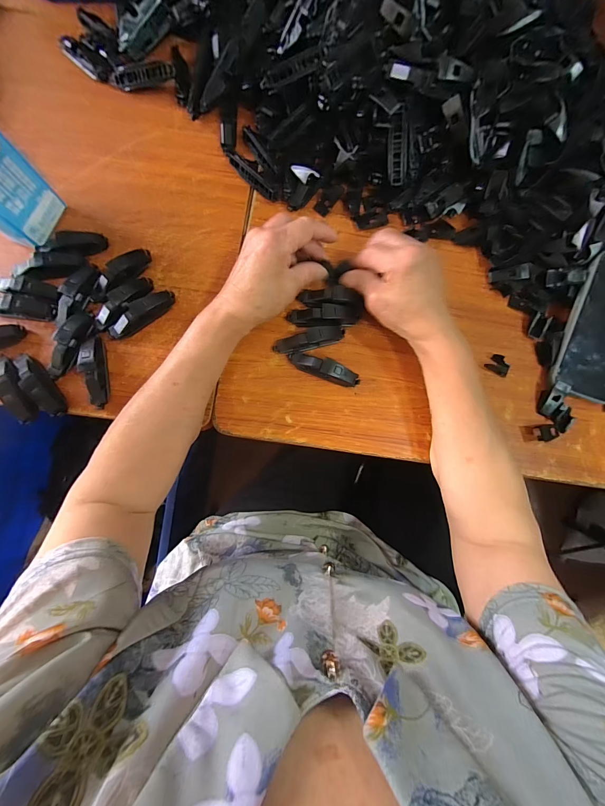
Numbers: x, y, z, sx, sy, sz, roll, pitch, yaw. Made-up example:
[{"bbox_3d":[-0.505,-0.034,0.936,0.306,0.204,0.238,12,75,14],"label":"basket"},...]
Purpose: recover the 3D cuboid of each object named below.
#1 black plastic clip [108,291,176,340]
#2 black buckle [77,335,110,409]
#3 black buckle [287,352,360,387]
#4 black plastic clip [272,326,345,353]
[{"bbox_3d":[-0.175,-0.097,0.344,0.077,0.021,0.023,-35,85,-7],"label":"black plastic clip"},{"bbox_3d":[-0.218,-0.032,0.330,0.019,0.020,0.073,-11,83,-5],"label":"black buckle"},{"bbox_3d":[0.023,-0.037,0.347,0.080,0.024,0.019,18,81,-1],"label":"black buckle"},{"bbox_3d":[0.008,-0.072,0.349,0.080,0.026,0.020,-15,83,-5],"label":"black plastic clip"}]

